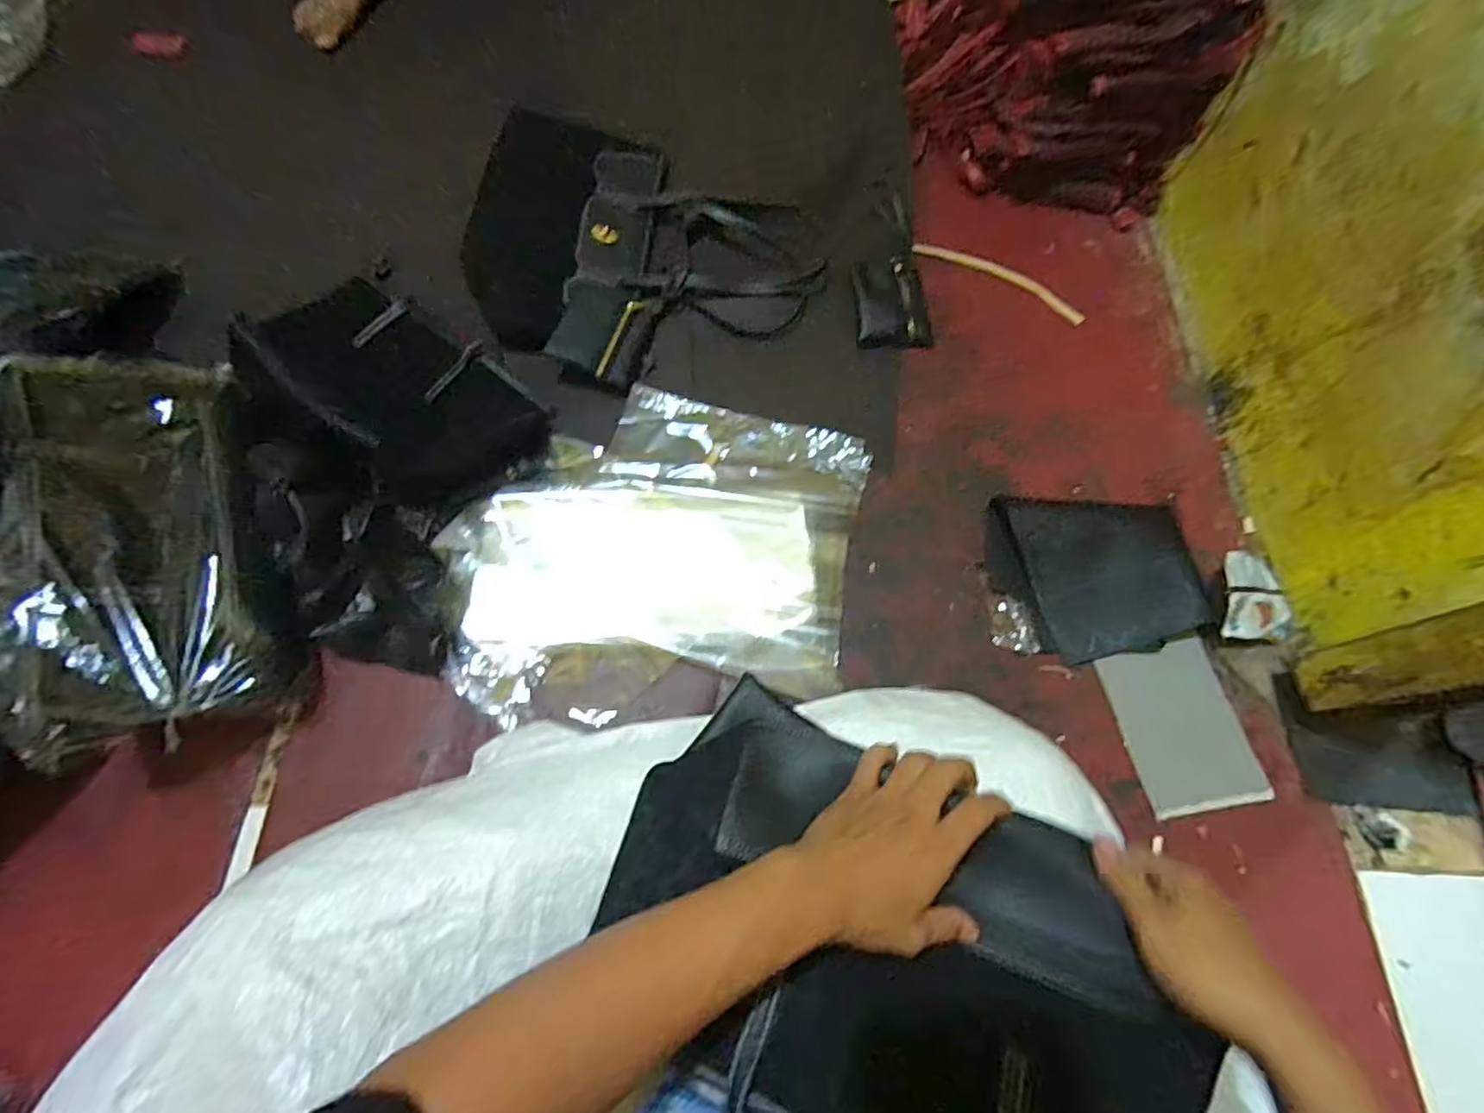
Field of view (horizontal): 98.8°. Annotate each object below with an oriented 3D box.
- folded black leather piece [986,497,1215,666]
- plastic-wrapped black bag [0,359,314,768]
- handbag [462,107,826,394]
[{"bbox_3d":[0.404,0.015,0.731,0.223,0.025,0.192,-4,68,-4],"label":"folded black leather piece"},{"bbox_3d":[-0.553,-0.020,0.585,0.216,0.100,0.394,-6,66,-39],"label":"plastic-wrapped black bag"},{"bbox_3d":[-0.144,-0.384,0.845,0.466,0.064,0.355,21,71,-5],"label":"handbag"}]

